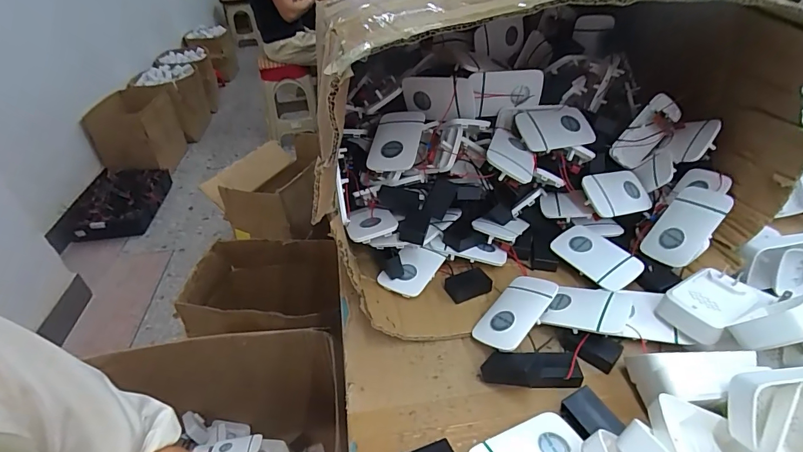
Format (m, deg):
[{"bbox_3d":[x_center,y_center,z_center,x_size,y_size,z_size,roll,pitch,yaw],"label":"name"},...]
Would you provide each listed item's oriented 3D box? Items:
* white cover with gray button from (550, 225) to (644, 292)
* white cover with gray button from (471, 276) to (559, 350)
[{"bbox_3d":[0.235,0.036,0.500,0.062,0.017,0.097,-21,40,-23],"label":"white cover with gray button"},{"bbox_3d":[0.118,0.089,0.438,0.094,0.008,0.059,-43,27,-24],"label":"white cover with gray button"}]

